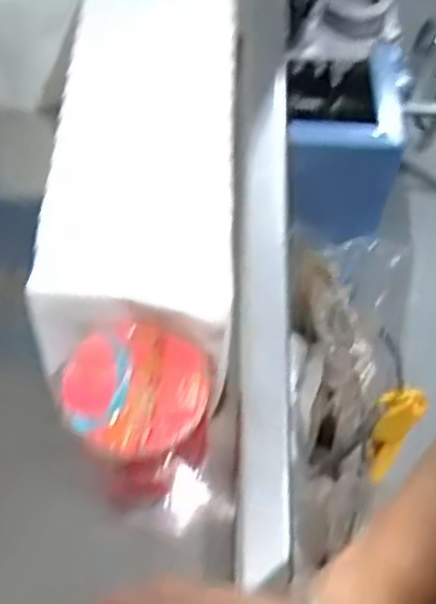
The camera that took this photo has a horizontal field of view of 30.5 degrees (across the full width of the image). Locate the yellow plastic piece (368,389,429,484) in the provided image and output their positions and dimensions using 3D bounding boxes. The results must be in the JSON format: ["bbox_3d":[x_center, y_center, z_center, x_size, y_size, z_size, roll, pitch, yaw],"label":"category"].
[{"bbox_3d":[0.163,0.122,0.744,0.041,0.099,0.030,20,22,10],"label":"yellow plastic piece"}]

